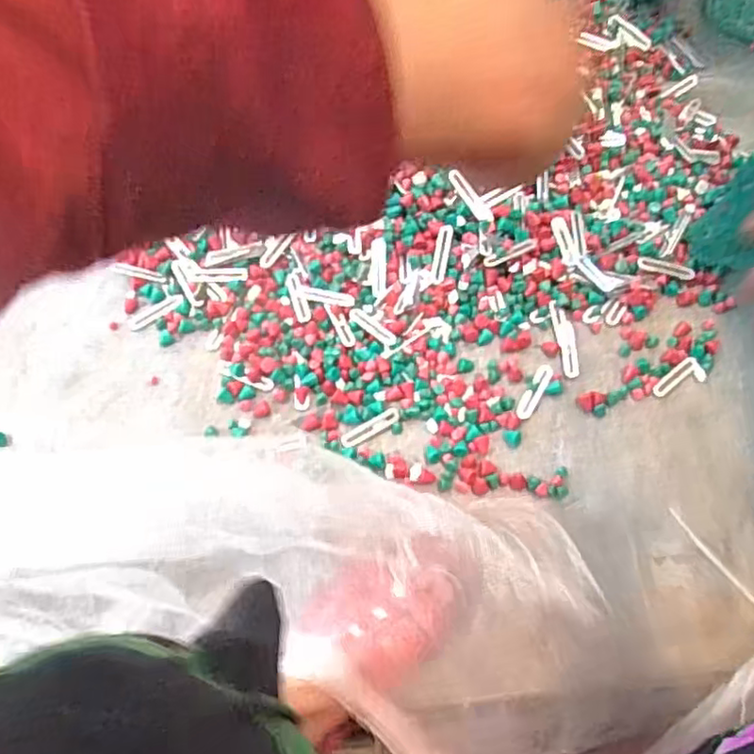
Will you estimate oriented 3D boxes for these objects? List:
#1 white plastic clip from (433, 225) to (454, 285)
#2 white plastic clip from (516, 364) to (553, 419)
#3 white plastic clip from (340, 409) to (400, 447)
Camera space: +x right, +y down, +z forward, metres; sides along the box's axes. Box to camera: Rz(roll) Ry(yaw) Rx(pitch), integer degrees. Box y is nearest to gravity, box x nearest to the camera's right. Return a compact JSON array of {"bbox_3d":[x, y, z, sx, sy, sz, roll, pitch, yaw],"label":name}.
[{"bbox_3d":[0.066,-0.124,0.666,0.014,0.004,0.058,11,89,6],"label":"white plastic clip"},{"bbox_3d":[0.148,0.013,0.619,0.014,0.004,0.059,28,70,13],"label":"white plastic clip"},{"bbox_3d":[-0.006,0.047,0.611,0.059,0.004,0.014,-29,68,-10],"label":"white plastic clip"}]

